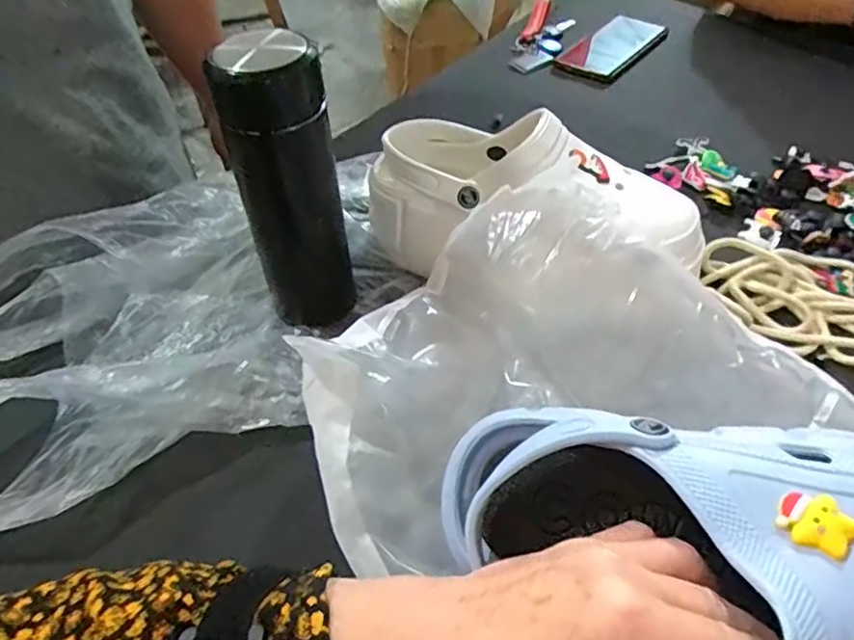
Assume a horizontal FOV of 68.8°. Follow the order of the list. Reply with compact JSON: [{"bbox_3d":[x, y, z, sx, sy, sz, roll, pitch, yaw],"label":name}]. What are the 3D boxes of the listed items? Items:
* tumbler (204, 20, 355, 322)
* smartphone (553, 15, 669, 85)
[{"bbox_3d":[-0.088,-0.092,0.415,0.066,0.197,0.069,-9,48,-6],"label":"tumbler"},{"bbox_3d":[0.223,-0.328,0.751,0.076,0.017,0.158,31,53,27],"label":"smartphone"}]

